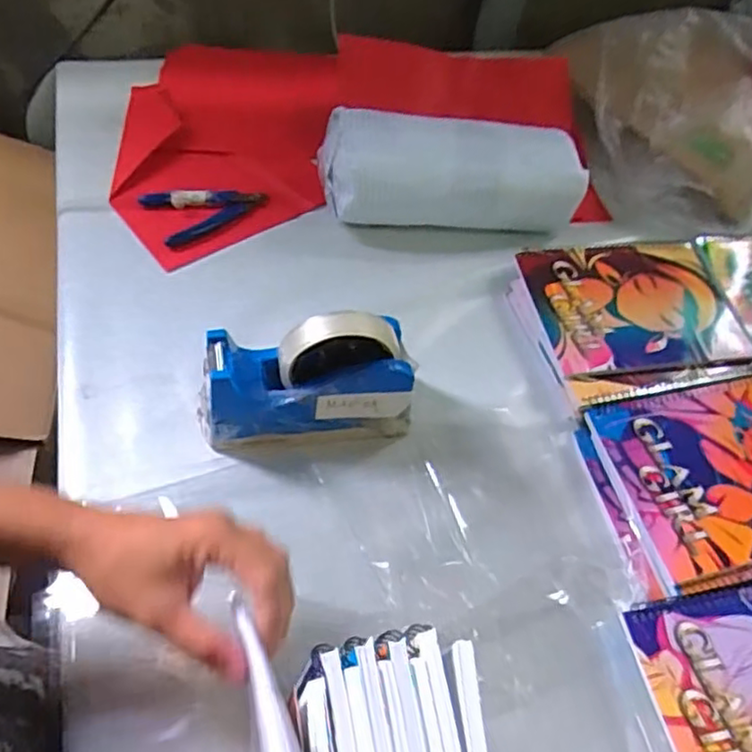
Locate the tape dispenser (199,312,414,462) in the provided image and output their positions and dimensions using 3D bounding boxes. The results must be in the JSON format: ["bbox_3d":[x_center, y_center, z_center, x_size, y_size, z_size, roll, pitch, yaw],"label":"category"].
[{"bbox_3d":[-0.051,0.003,0.490,0.161,0.106,0.060,-8,56,-12],"label":"tape dispenser"}]

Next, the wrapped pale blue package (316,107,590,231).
[{"bbox_3d":[0.074,-0.204,0.657,0.256,0.079,0.090,1,54,-6],"label":"wrapped pale blue package"}]

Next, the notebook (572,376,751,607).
[{"bbox_3d":[0.275,0.077,0.524,0.218,0.012,0.152,-10,56,-13],"label":"notebook"}]

